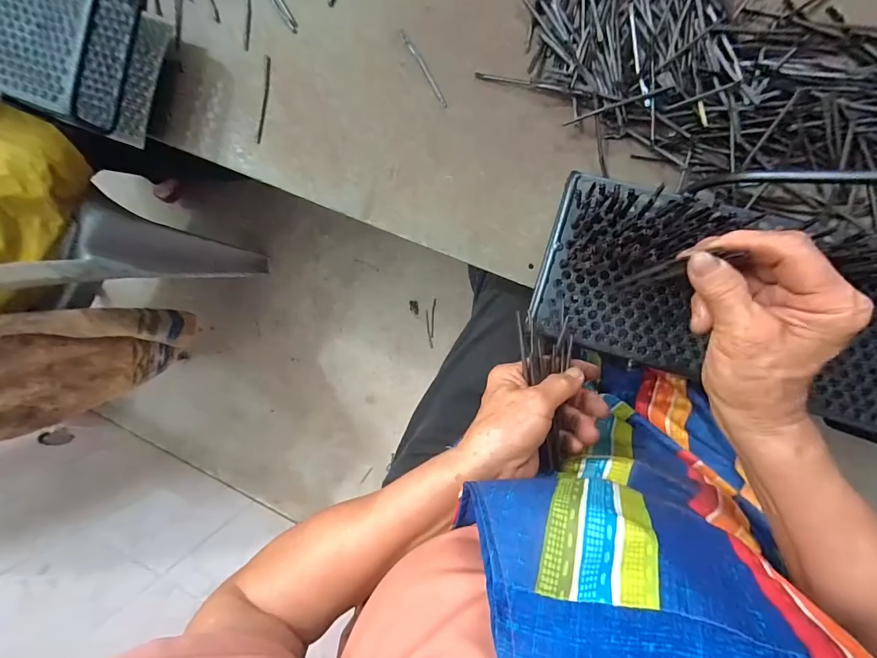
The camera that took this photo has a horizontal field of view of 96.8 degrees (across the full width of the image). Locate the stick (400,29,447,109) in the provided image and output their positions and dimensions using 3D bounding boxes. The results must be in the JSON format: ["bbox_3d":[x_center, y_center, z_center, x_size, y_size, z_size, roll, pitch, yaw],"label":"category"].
[{"bbox_3d":[-0.016,-0.283,0.422,0.008,0.004,0.093,-31,89,9],"label":"stick"}]

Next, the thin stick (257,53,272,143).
[{"bbox_3d":[-0.203,-0.267,0.456,0.008,0.004,0.098,10,95,8],"label":"thin stick"}]

